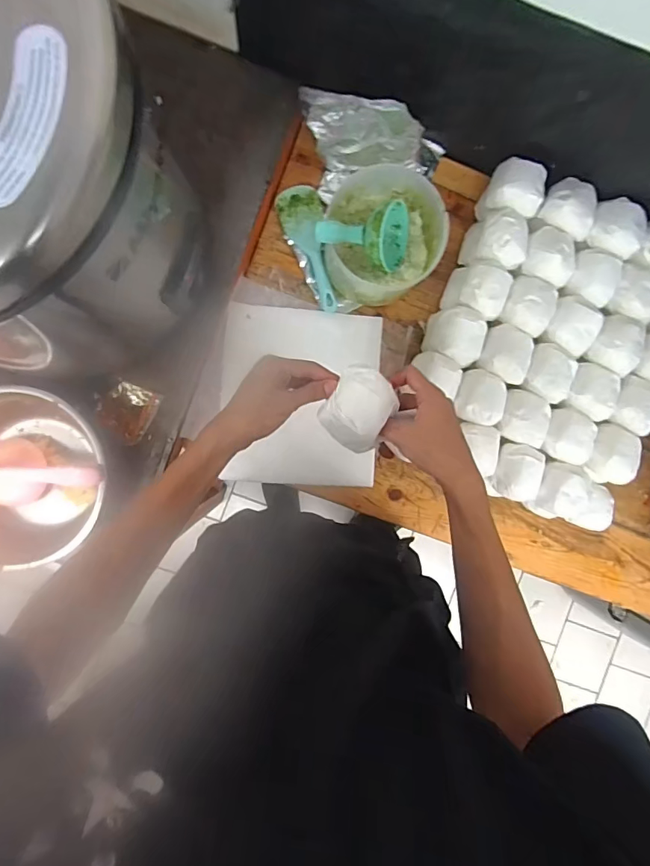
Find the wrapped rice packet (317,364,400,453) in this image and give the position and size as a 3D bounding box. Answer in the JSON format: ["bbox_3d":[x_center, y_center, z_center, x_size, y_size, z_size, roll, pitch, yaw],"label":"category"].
[{"bbox_3d":[0.038,-0.025,0.479,0.070,0.042,0.082,33,88,-4],"label":"wrapped rice packet"}]

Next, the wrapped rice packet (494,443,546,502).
[{"bbox_3d":[0.295,0.060,0.677,0.065,0.034,0.082,11,90,-4],"label":"wrapped rice packet"}]

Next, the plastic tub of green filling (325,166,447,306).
[{"bbox_3d":[0.081,-0.282,0.661,0.159,0.109,0.165,0,91,-4],"label":"plastic tub of green filling"}]

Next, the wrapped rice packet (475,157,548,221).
[{"bbox_3d":[0.285,-0.361,0.687,0.077,0.074,0.075,12,90,-4],"label":"wrapped rice packet"}]

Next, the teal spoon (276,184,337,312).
[{"bbox_3d":[-0.021,-0.286,0.707,0.067,0.020,0.188,-14,92,-4],"label":"teal spoon"}]

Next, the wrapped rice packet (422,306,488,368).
[{"bbox_3d":[0.198,-0.143,0.683,0.075,0.083,0.074,17,89,-4],"label":"wrapped rice packet"}]

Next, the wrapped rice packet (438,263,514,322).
[{"bbox_3d":[0.233,-0.214,0.690,0.079,0.089,0.077,20,89,-4],"label":"wrapped rice packet"}]

